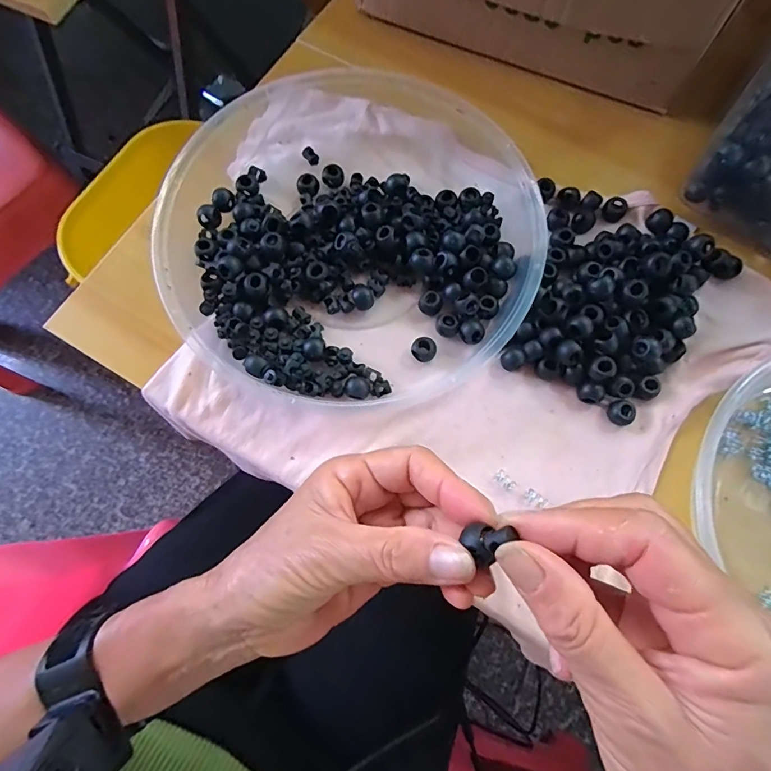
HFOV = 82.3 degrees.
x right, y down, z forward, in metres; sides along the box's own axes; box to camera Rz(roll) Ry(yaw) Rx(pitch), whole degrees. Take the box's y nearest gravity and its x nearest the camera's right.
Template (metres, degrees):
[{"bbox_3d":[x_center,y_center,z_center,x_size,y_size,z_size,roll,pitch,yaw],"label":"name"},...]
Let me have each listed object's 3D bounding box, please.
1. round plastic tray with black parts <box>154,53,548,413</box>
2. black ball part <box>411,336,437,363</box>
[{"bbox_3d":[-0.018,-0.113,0.290,0.227,0.034,0.249,0,75,1],"label":"round plastic tray with black parts"},{"bbox_3d":[0.024,-0.022,0.281,0.015,0.011,0.014,-14,76,-2],"label":"black ball part"}]

